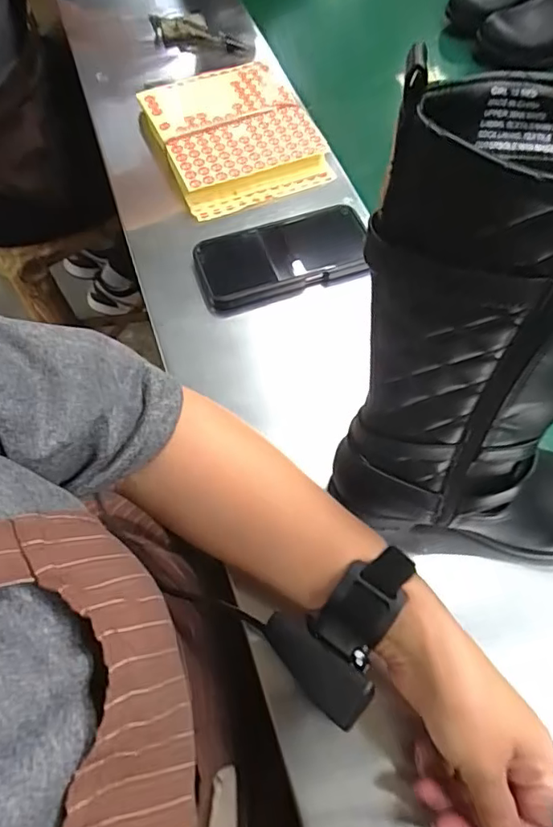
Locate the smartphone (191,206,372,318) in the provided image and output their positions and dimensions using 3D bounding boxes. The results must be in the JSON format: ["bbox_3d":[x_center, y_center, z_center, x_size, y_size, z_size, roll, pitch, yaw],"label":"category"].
[{"bbox_3d":[0.005,-0.152,0.526,0.160,0.012,0.092,-15,63,-6],"label":"smartphone"}]

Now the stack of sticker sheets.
[{"bbox_3d":[-0.051,-0.313,0.605,0.166,0.026,0.197,-26,65,-11],"label":"stack of sticker sheets"}]

